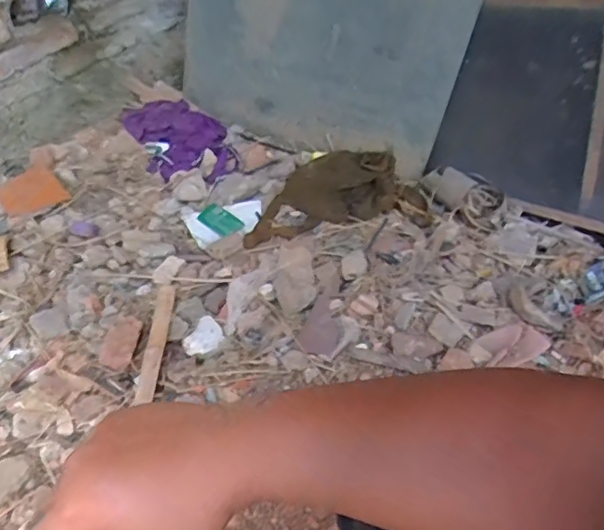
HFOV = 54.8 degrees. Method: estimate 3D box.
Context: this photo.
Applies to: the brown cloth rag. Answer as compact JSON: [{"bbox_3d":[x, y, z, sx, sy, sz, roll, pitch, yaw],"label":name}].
[{"bbox_3d":[0.053,-0.151,1.209,0.362,0.060,0.213,-12,64,-1],"label":"brown cloth rag"}]

